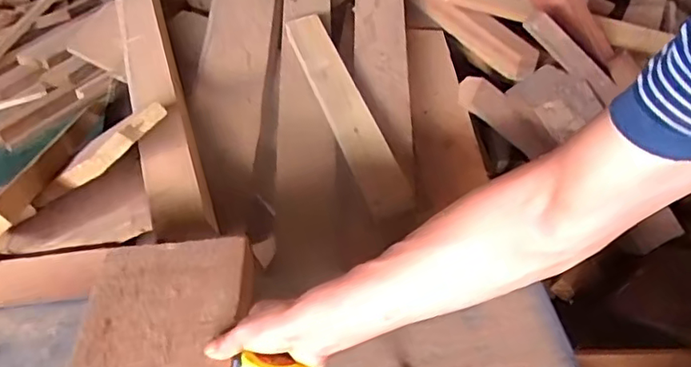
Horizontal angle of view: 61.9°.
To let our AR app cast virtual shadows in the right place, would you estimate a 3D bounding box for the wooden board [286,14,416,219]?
[{"bbox_3d":[-0.003,-0.172,1.207,0.109,0.036,0.584,-15,54,-12],"label":"wooden board"}]

